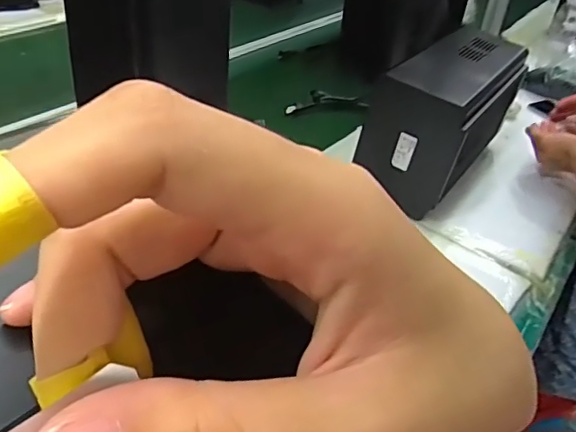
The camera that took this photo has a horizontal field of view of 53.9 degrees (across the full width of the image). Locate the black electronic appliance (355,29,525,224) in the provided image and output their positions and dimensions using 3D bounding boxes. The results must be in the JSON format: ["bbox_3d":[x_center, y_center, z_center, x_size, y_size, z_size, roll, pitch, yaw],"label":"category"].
[{"bbox_3d":[0.259,-0.167,0.928,0.141,0.184,0.331,25,38,25],"label":"black electronic appliance"}]

